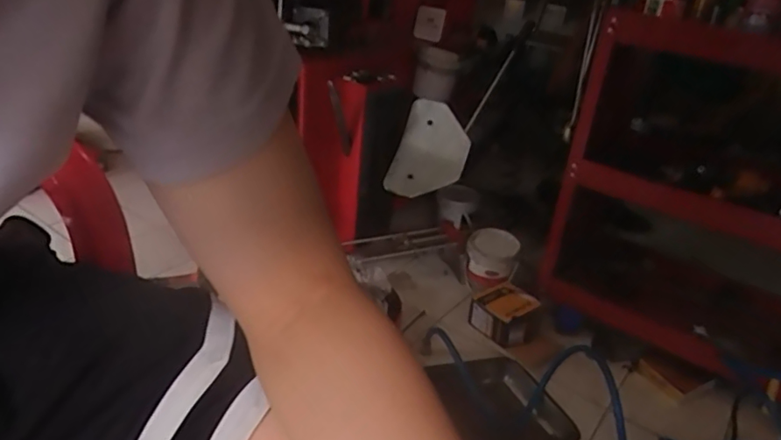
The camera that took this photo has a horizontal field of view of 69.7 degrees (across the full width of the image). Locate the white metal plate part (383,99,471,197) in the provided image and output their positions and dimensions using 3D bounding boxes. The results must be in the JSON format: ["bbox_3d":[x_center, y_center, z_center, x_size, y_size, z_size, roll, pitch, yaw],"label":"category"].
[{"bbox_3d":[0.090,-0.162,1.276,0.171,0.227,0.027,9,-13,31],"label":"white metal plate part"}]

